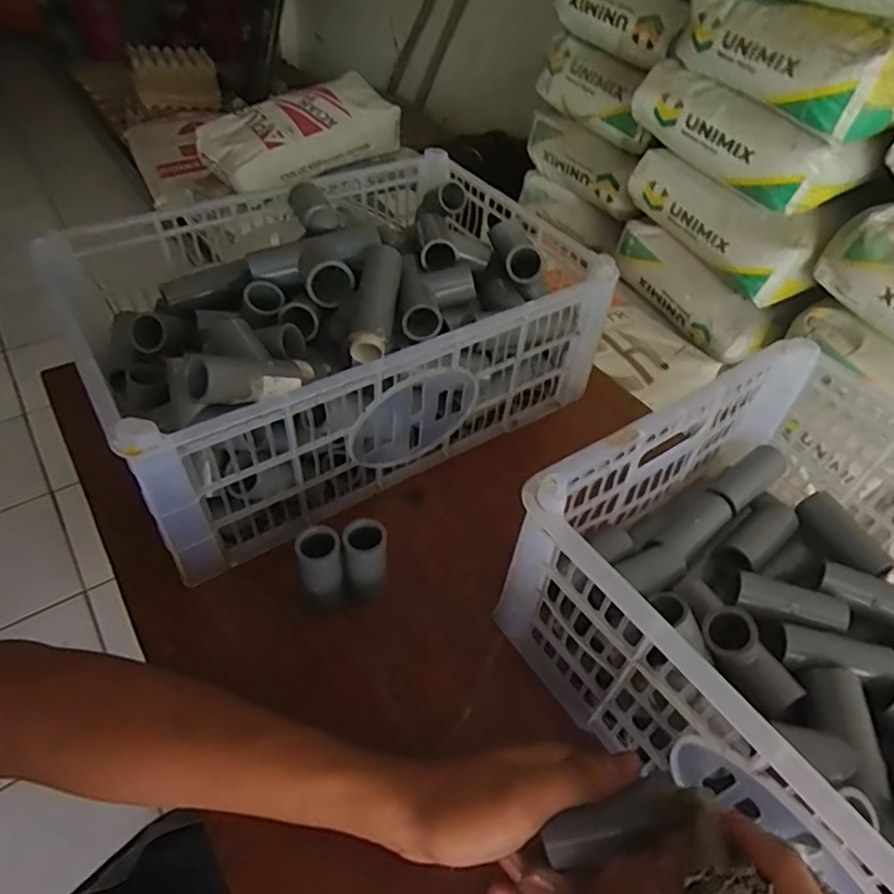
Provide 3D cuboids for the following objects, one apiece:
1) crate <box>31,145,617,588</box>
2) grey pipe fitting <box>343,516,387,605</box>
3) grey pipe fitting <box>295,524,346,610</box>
[{"bbox_3d":[-0.098,-0.114,0.536,0.407,0.139,0.284,-26,55,-25],"label":"crate"},{"bbox_3d":[-0.056,0.082,0.411,0.027,0.070,0.031,-3,48,-7],"label":"grey pipe fitting"},{"bbox_3d":[-0.085,0.084,0.405,0.027,0.067,0.030,-11,50,-15],"label":"grey pipe fitting"}]

